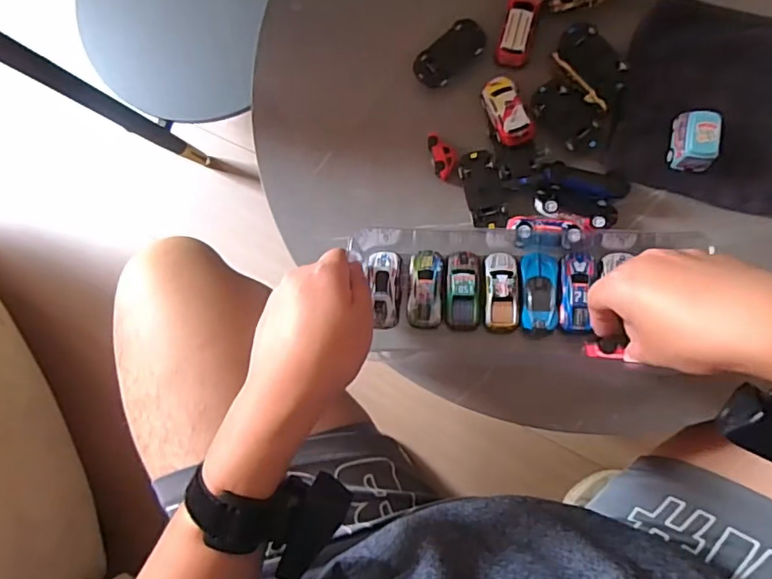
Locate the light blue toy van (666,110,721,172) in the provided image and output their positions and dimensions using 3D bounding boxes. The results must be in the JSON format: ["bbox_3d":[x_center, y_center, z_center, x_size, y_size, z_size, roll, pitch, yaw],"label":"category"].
[{"bbox_3d":[0.241,-0.116,0.428,0.027,0.031,0.042,6,88,6],"label":"light blue toy van"}]

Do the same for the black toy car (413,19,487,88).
[{"bbox_3d":[0.055,-0.200,0.471,0.063,0.025,0.032,-42,84,3],"label":"black toy car"}]

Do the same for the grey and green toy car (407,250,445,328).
[{"bbox_3d":[0.033,0.000,0.453,0.028,0.015,0.062,3,88,6],"label":"grey and green toy car"}]

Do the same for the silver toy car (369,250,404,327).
[{"bbox_3d":[0.000,0.000,0.456,0.027,0.019,0.063,0,88,6],"label":"silver toy car"}]

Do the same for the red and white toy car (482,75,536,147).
[{"bbox_3d":[0.098,-0.148,0.449,0.029,0.020,0.064,-21,71,4],"label":"red and white toy car"}]

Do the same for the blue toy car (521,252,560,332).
[{"bbox_3d":[0.125,0.002,0.448,0.029,0.017,0.063,3,75,6],"label":"blue toy car"}]

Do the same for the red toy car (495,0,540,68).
[{"bbox_3d":[0.112,-0.223,0.463,0.027,0.022,0.062,14,89,6],"label":"red toy car"}]

